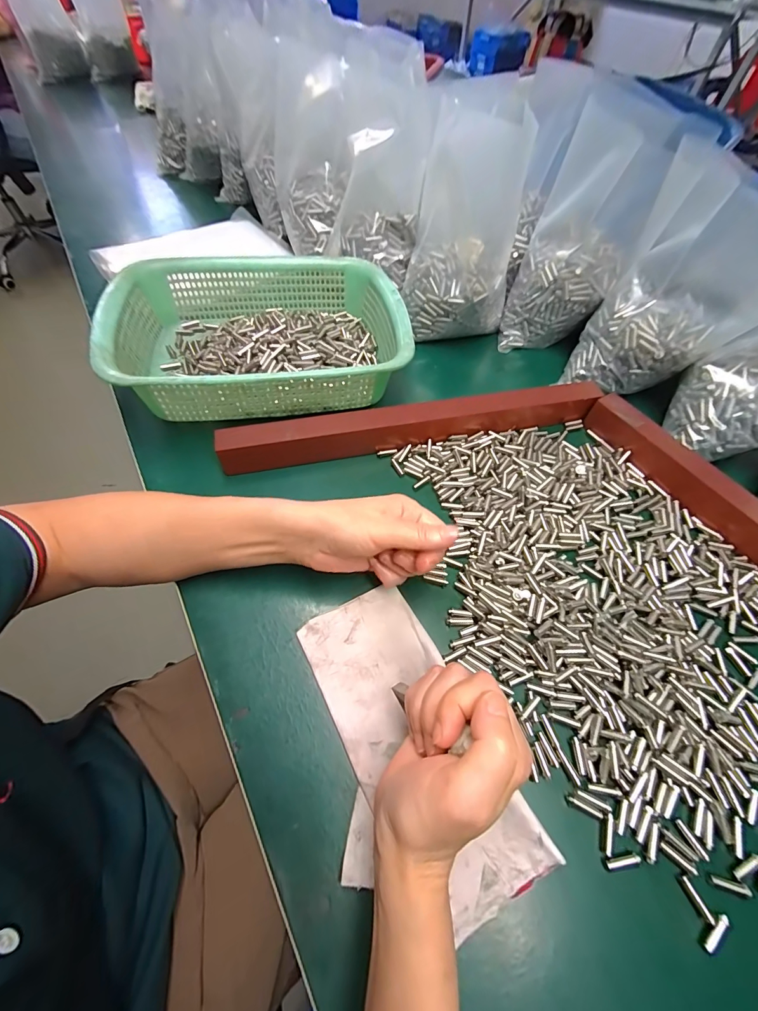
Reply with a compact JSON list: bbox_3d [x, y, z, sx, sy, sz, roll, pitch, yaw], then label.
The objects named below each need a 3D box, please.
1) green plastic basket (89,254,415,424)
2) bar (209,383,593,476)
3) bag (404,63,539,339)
[{"bbox_3d":[-0.123,-0.193,0.417,0.296,0.078,0.221,-10,60,-8],"label":"green plastic basket"},{"bbox_3d":[0.039,-0.083,0.382,0.381,0.038,0.029,-10,60,-7],"label":"bar"},{"bbox_3d":[0.103,-0.319,0.437,0.126,0.237,0.088,12,36,6],"label":"bag"}]

